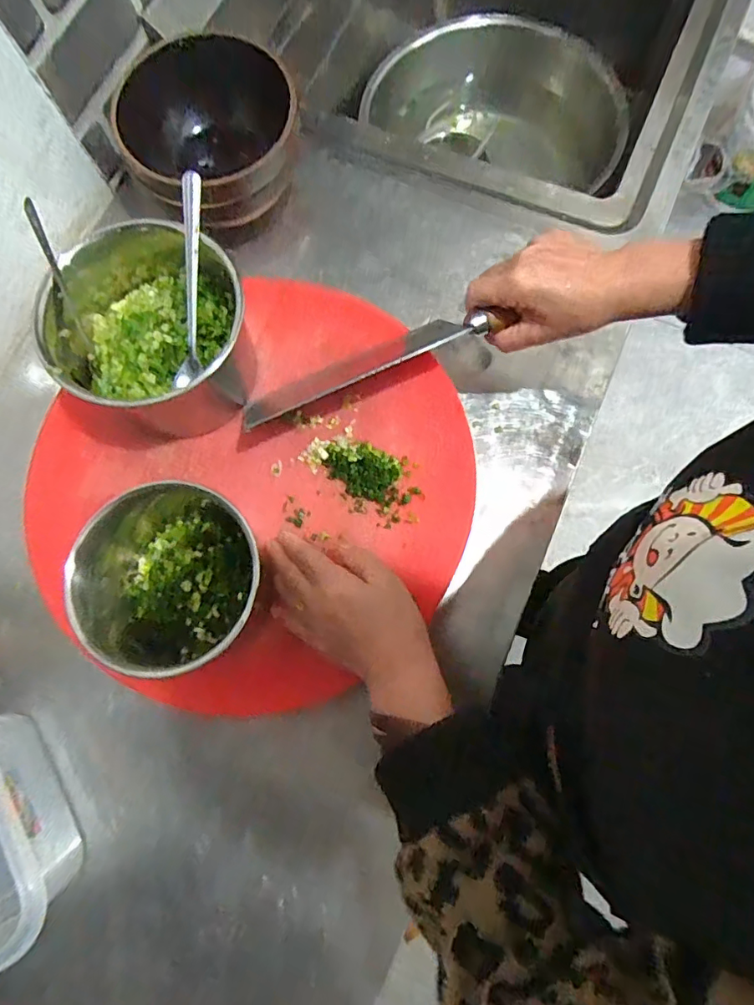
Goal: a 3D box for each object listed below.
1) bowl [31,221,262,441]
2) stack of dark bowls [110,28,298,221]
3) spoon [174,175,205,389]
[{"bbox_3d":[-0.192,-0.153,0.454,0.159,0.096,0.183,-18,75,-4],"label":"bowl"},{"bbox_3d":[-0.178,-0.386,0.547,0.149,0.082,0.180,1,75,2],"label":"stack of dark bowls"},{"bbox_3d":[-0.153,-0.179,0.419,0.016,0.020,0.165,4,98,3],"label":"spoon"}]

